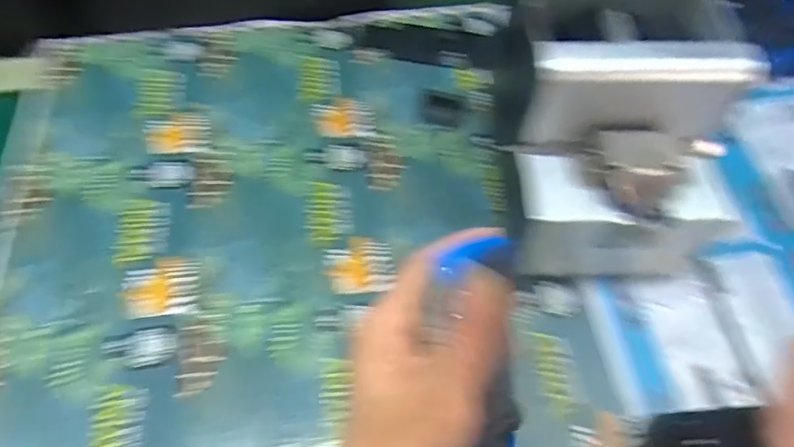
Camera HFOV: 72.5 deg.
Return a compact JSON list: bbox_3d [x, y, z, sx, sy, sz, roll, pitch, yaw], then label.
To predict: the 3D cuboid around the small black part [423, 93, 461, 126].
[{"bbox_3d":[0.039,-0.102,0.482,0.033,0.004,0.031,13,59,7],"label":"small black part"}]

